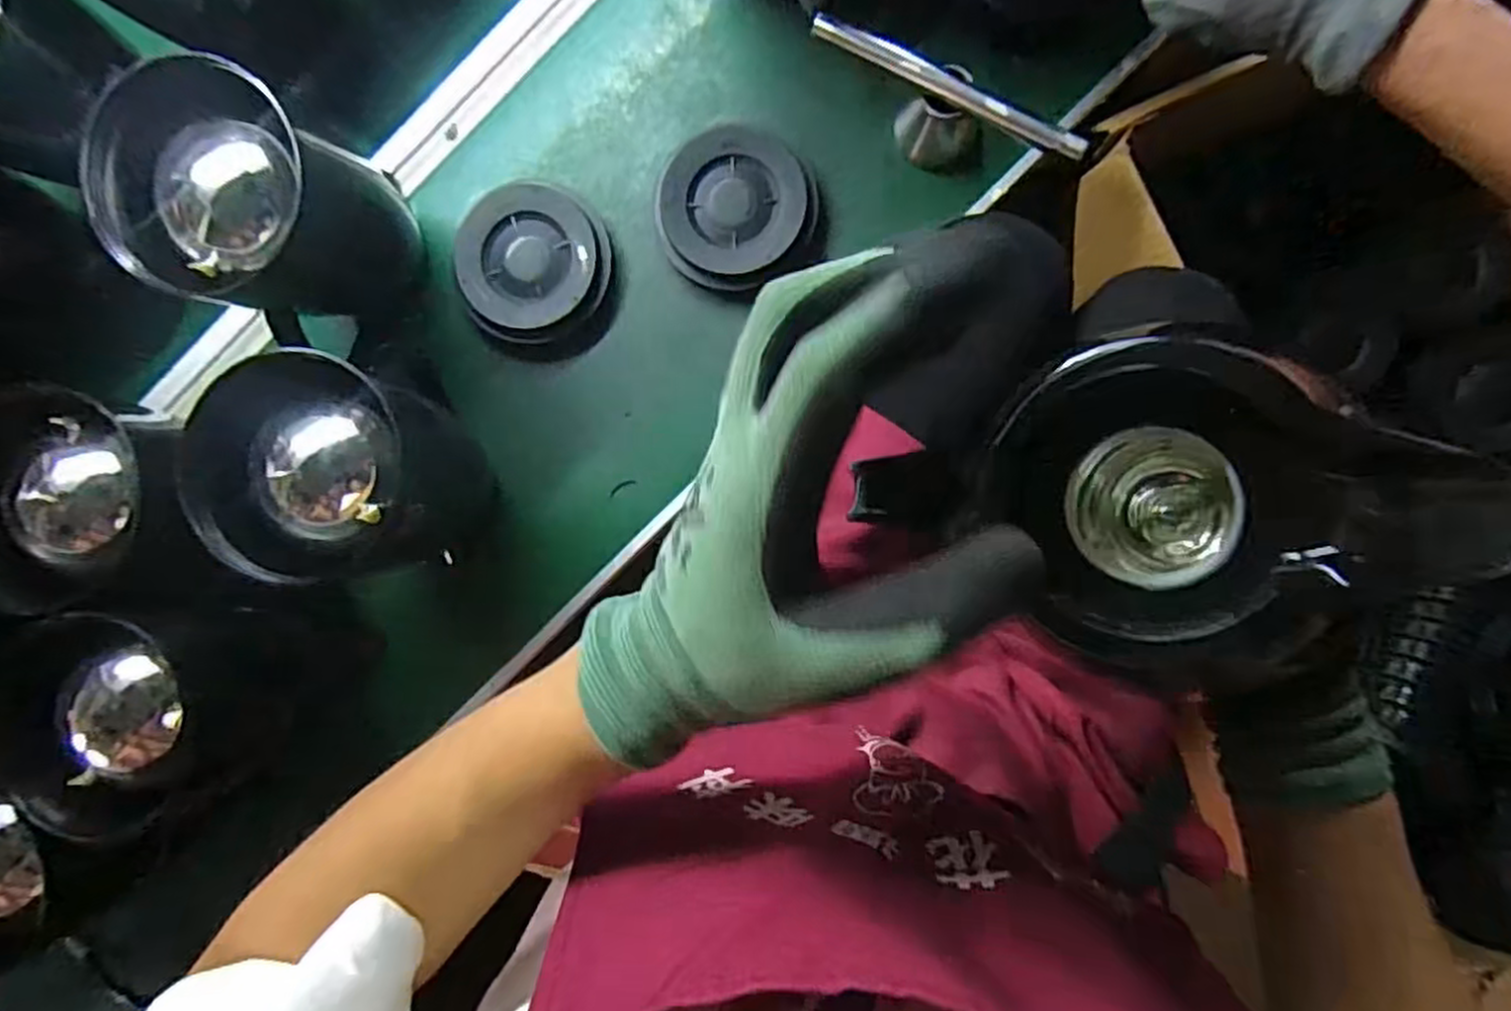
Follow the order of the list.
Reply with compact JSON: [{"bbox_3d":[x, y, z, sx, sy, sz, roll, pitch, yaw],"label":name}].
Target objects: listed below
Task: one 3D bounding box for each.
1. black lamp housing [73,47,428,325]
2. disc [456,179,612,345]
[{"bbox_3d":[-0.311,-0.185,0.498,0.113,0.172,0.120,1,90,5],"label":"black lamp housing"},{"bbox_3d":[-0.169,-0.187,0.580,0.109,0.029,0.118,0,89,5],"label":"disc"}]

